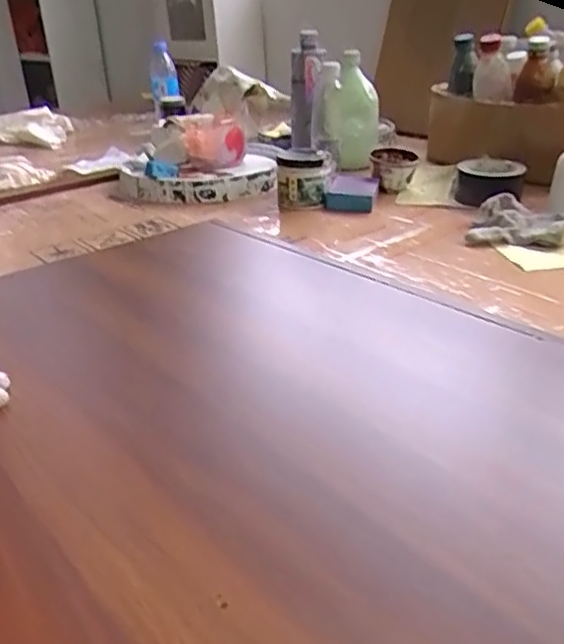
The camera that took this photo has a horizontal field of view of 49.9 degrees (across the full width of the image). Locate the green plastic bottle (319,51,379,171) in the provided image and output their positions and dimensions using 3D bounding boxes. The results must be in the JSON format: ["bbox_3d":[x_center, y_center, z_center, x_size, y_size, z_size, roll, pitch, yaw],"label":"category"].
[{"bbox_3d":[0.123,-0.374,1.094,0.104,0.189,0.076,2,29,6],"label":"green plastic bottle"}]

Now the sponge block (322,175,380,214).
[{"bbox_3d":[0.113,-0.205,0.974,0.075,0.033,0.111,5,29,12],"label":"sponge block"}]

